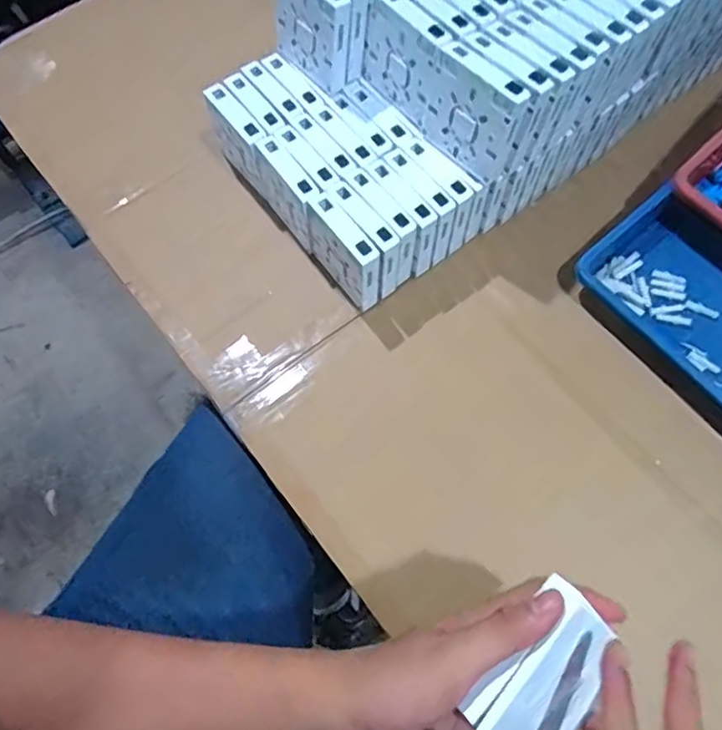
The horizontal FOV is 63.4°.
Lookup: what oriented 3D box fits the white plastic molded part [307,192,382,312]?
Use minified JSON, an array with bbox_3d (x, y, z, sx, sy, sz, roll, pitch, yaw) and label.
[{"bbox_3d":[-0.016,-0.104,0.560,0.026,0.087,0.087,-36,71,-12],"label":"white plastic molded part"}]

